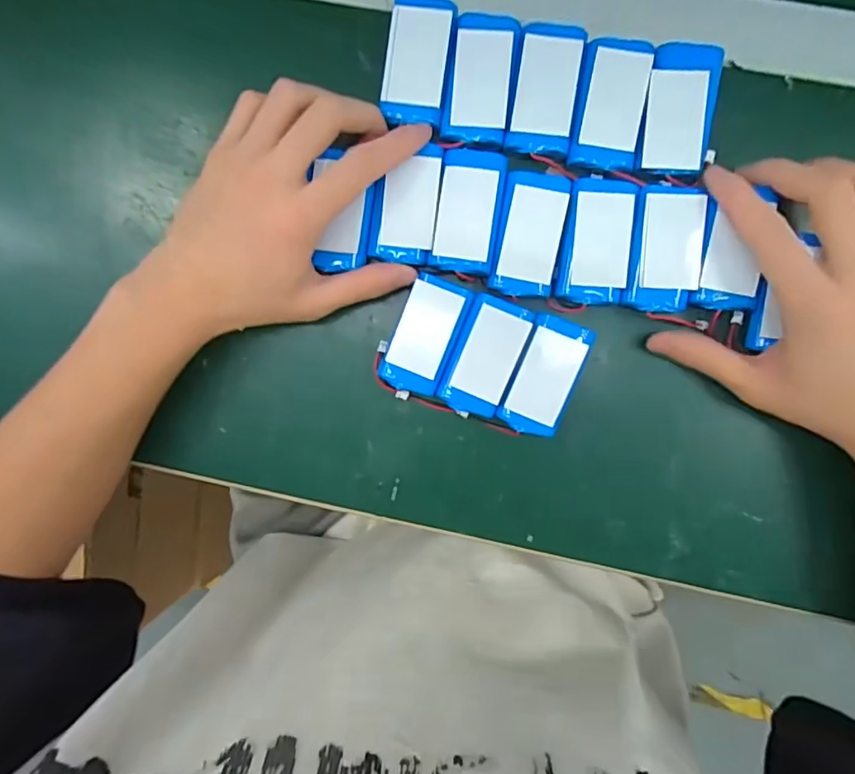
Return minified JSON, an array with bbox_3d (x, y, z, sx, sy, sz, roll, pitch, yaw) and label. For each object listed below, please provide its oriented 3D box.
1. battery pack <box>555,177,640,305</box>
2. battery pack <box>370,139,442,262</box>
[{"bbox_3d":[0.096,-0.082,0.307,0.037,0.006,0.069,7,93,4],"label":"battery pack"},{"bbox_3d":[-0.012,-0.105,0.313,0.036,0.005,0.065,9,95,2],"label":"battery pack"}]

